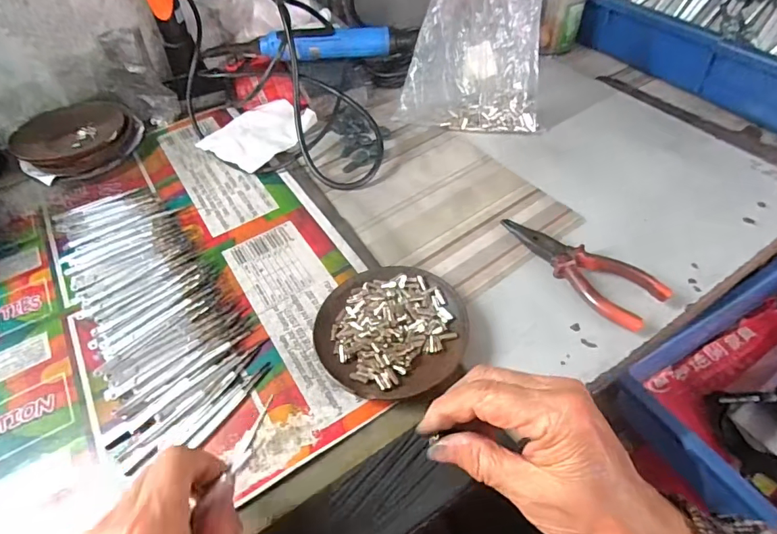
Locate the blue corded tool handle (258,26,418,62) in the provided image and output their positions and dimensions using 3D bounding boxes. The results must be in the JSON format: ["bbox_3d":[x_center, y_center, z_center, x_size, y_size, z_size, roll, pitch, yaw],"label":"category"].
[{"bbox_3d":[-0.062,-0.290,0.598,0.191,0.031,0.045,-4,49,1],"label":"blue corded tool handle"}]

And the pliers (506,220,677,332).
[{"bbox_3d":[0.160,-0.003,0.402,0.048,0.020,0.142,-31,54,-21],"label":"pliers"}]

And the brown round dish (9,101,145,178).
[{"bbox_3d":[-0.365,-0.154,0.549,0.125,0.033,0.122,-2,49,2],"label":"brown round dish"}]

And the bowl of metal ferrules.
[{"bbox_3d":[0.002,0.047,0.365,0.113,0.021,0.114,-2,49,2],"label":"bowl of metal ferrules"}]

